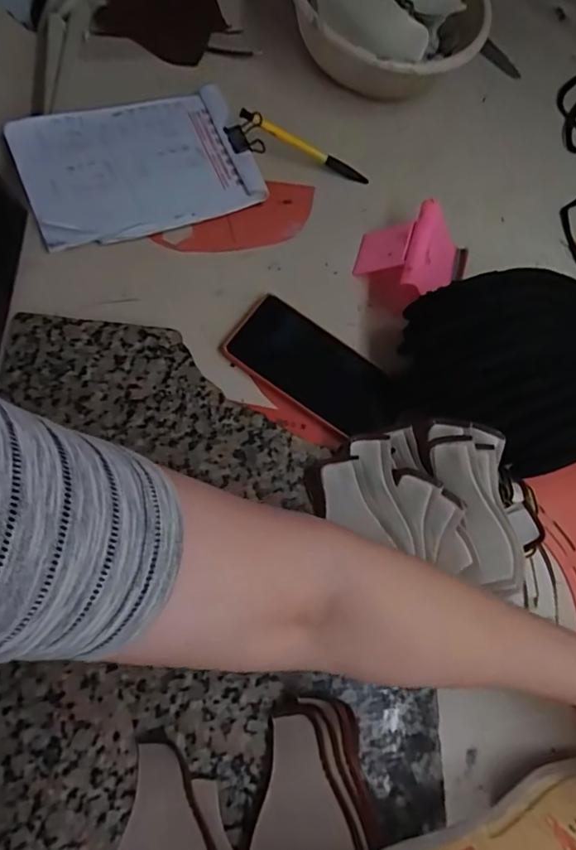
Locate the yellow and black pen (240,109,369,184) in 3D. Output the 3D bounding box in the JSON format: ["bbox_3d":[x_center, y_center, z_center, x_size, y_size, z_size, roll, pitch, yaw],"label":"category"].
[{"bbox_3d":[0.018,-0.276,0.540,0.140,0.011,0.013,20,70,-19],"label":"yellow and black pen"}]

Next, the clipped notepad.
[{"bbox_3d":[-0.130,-0.242,0.503,0.217,0.026,0.128,-25,89,-20],"label":"clipped notepad"}]

